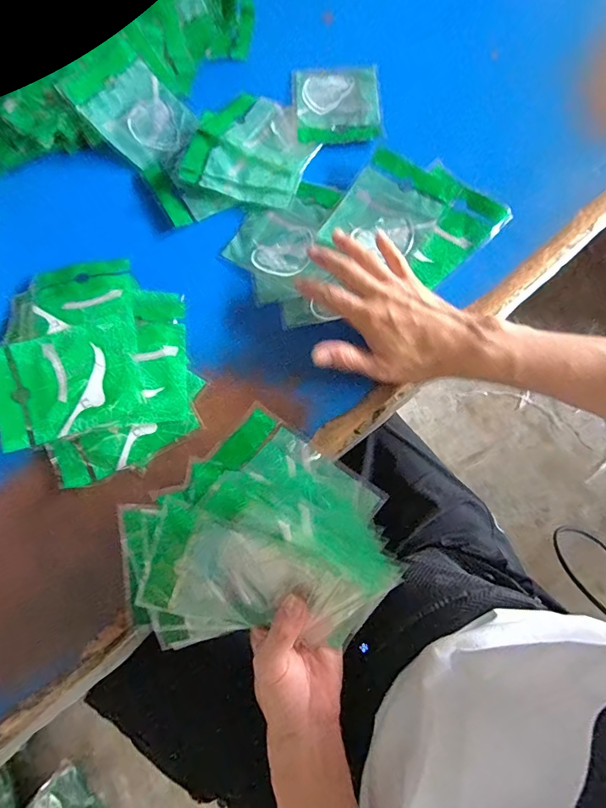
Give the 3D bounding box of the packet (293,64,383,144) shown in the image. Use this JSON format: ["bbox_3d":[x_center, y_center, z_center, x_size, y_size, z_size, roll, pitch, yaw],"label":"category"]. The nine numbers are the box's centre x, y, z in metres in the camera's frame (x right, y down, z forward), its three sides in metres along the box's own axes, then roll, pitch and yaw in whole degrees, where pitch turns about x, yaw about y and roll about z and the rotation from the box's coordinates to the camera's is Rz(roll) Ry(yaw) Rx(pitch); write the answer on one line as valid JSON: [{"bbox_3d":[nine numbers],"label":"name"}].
[{"bbox_3d":[0.042,-0.372,0.521,0.106,0.014,0.134,-2,72,3],"label":"packet"}]

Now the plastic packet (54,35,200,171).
[{"bbox_3d":[-0.203,-0.357,0.509,0.130,0.010,0.102,42,78,-13],"label":"plastic packet"}]

